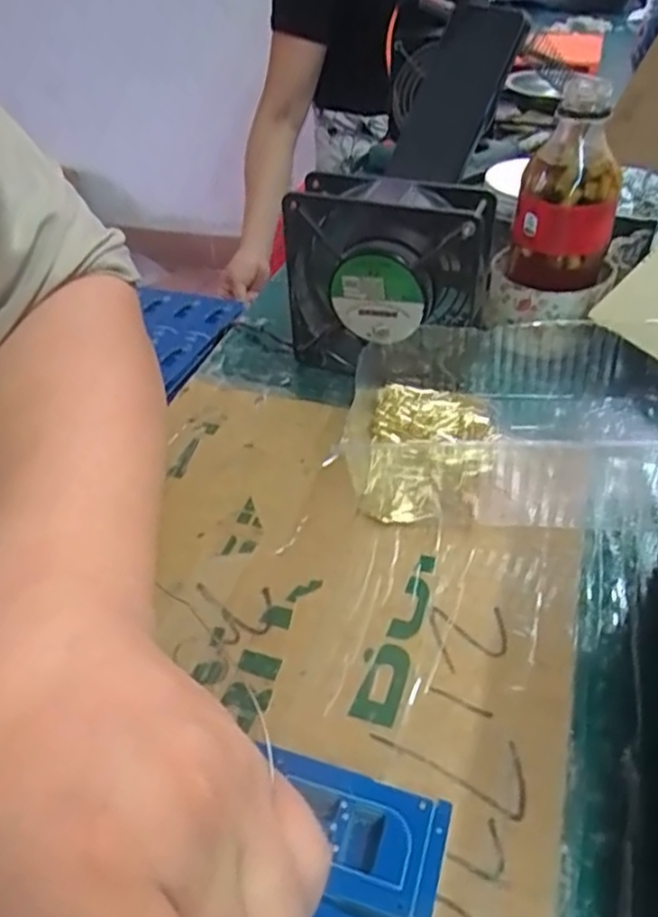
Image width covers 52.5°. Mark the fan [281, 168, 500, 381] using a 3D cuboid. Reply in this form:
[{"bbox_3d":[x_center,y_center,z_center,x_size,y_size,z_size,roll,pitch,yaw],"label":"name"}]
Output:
[{"bbox_3d":[0.035,-0.112,0.428,0.122,0.119,0.047,15,45,19],"label":"fan"}]

